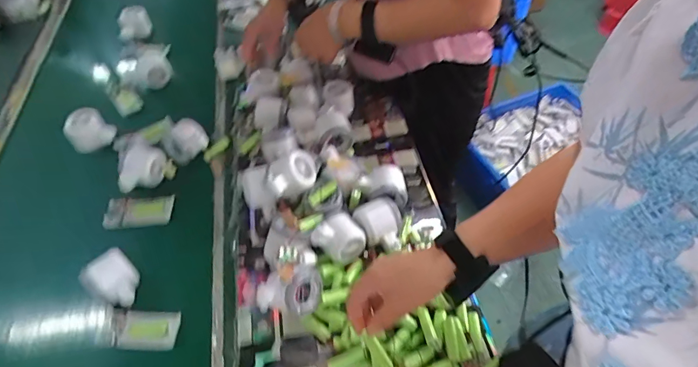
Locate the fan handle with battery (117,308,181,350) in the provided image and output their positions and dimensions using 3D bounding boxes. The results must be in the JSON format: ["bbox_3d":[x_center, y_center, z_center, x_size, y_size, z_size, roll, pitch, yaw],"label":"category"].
[{"bbox_3d":[-0.267,0.191,0.557,0.084,0.017,0.049,1,50,2],"label":"fan handle with battery"}]

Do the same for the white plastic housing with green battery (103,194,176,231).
[{"bbox_3d":[-0.338,0.041,0.678,0.105,0.019,0.051,-5,50,-2],"label":"white plastic housing with green battery"}]

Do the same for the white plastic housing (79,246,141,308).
[{"bbox_3d":[-0.317,0.134,0.580,0.075,0.044,0.063,25,55,21],"label":"white plastic housing"}]

